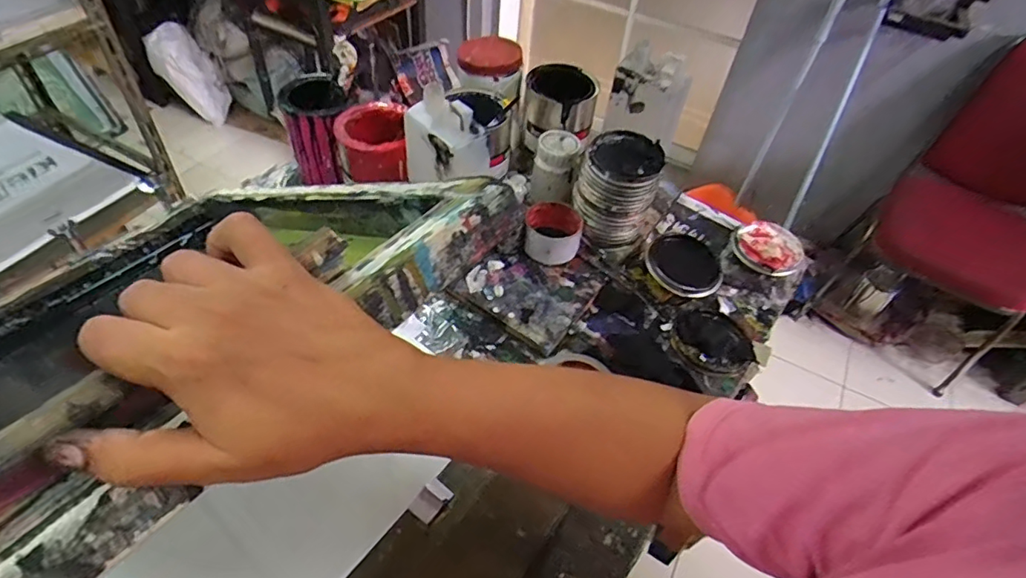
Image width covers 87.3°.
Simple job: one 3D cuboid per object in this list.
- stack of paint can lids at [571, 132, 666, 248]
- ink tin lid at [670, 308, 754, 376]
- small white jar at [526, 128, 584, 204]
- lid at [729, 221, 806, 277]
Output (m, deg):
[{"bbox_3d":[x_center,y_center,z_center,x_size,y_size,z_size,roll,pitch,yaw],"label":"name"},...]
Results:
[{"bbox_3d":[0.142,-0.139,0.741,0.106,0.130,0.099,18,50,12],"label":"stack of paint can lids"},{"bbox_3d":[0.257,0.063,0.695,0.101,0.014,0.100,3,49,-3],"label":"ink tin lid"},{"bbox_3d":[0.060,-0.174,0.796,0.068,0.092,0.068,3,49,-3],"label":"small white jar"},{"bbox_3d":[0.386,-0.067,0.809,0.098,0.025,0.105,3,49,-3],"label":"lid"}]

